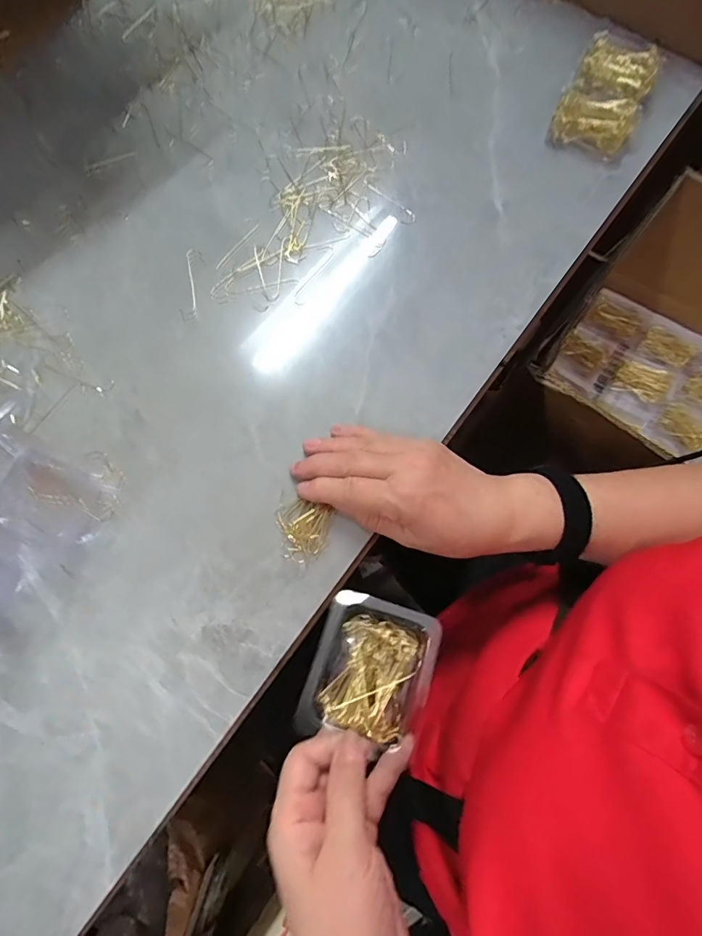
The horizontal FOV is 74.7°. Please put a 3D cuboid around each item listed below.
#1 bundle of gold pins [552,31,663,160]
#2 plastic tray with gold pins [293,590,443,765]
[{"bbox_3d":[0.235,-0.343,0.425,0.068,0.031,0.114,27,75,6],"label":"bundle of gold pins"},{"bbox_3d":[0.013,0.133,0.308,0.076,0.028,0.086,17,74,4],"label":"plastic tray with gold pins"}]

